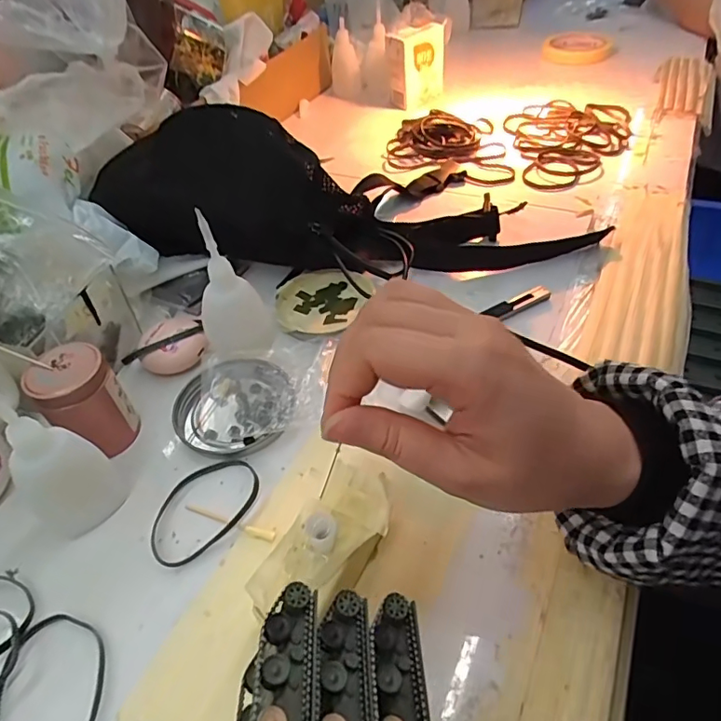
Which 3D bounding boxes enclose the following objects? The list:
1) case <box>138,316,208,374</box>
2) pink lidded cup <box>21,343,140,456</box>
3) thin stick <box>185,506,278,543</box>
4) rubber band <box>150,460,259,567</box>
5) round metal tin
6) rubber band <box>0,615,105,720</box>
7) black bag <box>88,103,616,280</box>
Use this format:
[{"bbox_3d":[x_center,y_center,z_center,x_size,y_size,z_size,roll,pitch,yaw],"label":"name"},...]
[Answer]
[{"bbox_3d":[-0.138,-0.011,0.383,0.046,0.019,0.043,-2,47,2],"label":"case"},{"bbox_3d":[-0.171,0.025,0.324,0.040,0.061,0.043,-2,47,2],"label":"pink lidded cup"},{"bbox_3d":[-0.075,0.091,0.296,0.059,0.005,0.007,14,50,16],"label":"thin stick"},{"bbox_3d":[-0.092,0.085,0.304,0.070,0.006,0.049,-36,52,-21],"label":"rubber band"},{"bbox_3d":[-0.084,0.030,0.349,0.080,0.010,0.075,-2,47,2],"label":"round metal tin"},{"bbox_3d":[-0.146,0.153,0.243,0.049,0.006,0.065,-1,48,-6],"label":"rubber band"},{"bbox_3d":[-0.017,-0.137,0.437,0.425,0.099,0.139,8,48,13],"label":"black bag"}]

